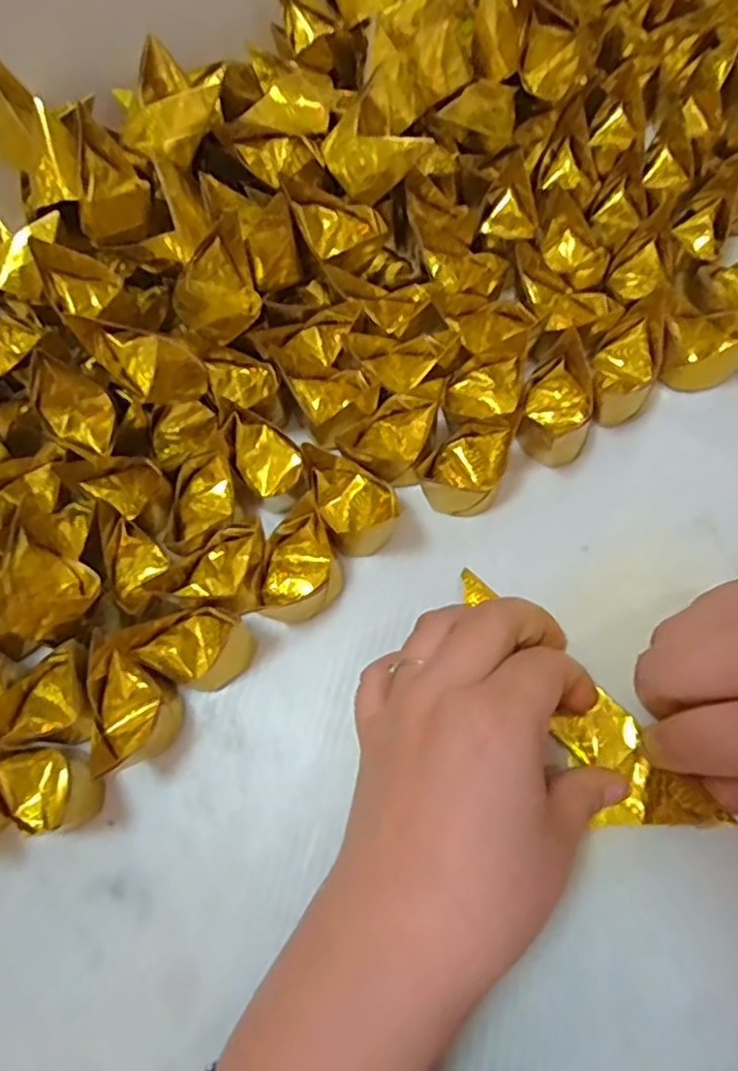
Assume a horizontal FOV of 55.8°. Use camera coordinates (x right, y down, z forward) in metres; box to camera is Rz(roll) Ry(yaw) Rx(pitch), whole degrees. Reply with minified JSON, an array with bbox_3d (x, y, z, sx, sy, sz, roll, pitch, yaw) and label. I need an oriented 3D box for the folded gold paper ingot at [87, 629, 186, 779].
[{"bbox_3d":[-0.106,0.071,0.306,0.032,0.036,0.055,-25,70,-3],"label":"folded gold paper ingot"}]

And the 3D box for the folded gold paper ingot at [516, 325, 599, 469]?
[{"bbox_3d":[0.092,-0.063,0.337,0.033,0.027,0.048,9,71,9],"label":"folded gold paper ingot"}]

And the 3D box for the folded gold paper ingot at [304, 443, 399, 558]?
[{"bbox_3d":[-0.008,-0.020,0.330,0.035,0.027,0.052,-28,70,-4],"label":"folded gold paper ingot"}]

